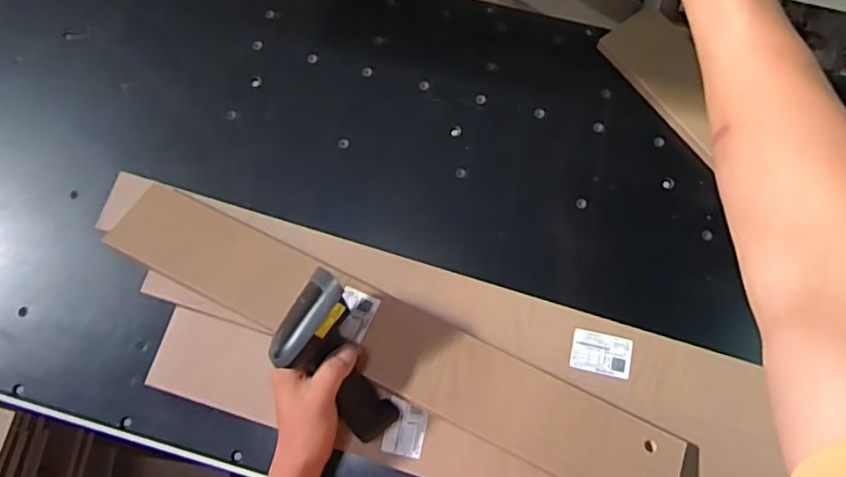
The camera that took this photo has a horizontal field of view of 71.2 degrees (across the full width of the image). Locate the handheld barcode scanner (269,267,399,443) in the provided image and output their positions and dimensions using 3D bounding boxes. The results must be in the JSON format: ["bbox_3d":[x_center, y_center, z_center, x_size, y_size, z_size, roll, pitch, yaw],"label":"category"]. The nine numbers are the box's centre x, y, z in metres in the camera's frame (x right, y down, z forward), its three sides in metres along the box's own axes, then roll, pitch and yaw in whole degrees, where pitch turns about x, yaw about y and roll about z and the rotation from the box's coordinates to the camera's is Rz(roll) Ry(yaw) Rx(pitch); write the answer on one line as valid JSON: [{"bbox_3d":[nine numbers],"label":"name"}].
[{"bbox_3d":[-0.085,0.116,0.560,0.081,0.052,0.166,-23,119,-4],"label":"handheld barcode scanner"}]

